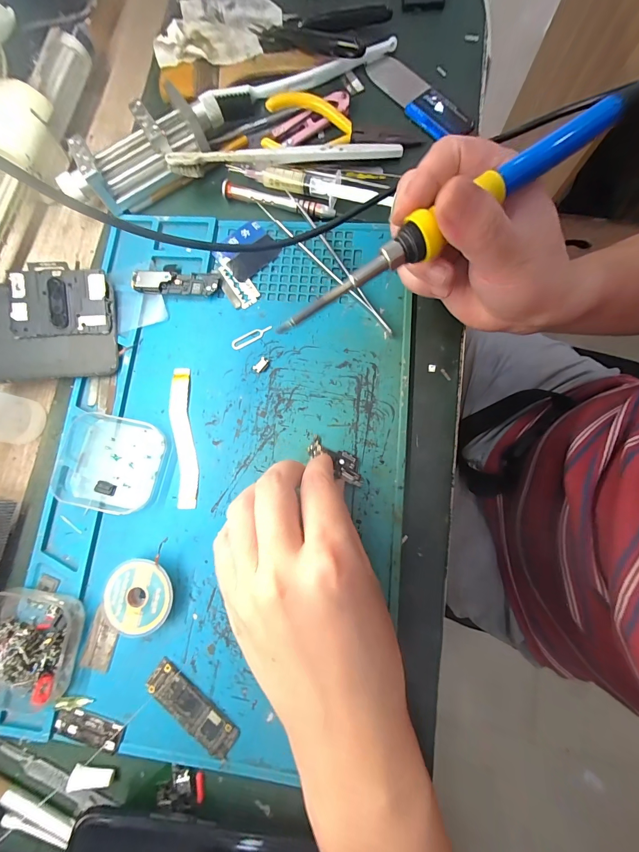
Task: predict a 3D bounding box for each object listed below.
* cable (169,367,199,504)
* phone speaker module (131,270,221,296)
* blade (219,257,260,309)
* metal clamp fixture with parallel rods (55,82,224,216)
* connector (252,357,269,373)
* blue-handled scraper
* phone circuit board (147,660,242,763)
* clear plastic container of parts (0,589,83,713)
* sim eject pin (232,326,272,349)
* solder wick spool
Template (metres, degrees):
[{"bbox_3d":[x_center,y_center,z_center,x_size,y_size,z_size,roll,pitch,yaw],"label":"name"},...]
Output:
[{"bbox_3d":[-0.099,0.007,0.234,0.018,0.004,0.102,-9,80,0],"label":"cable"},{"bbox_3d":[-0.113,-0.112,0.252,0.067,0.007,0.017,3,80,2],"label":"phone speaker module"},{"bbox_3d":[-0.064,-0.115,0.255,0.017,0.004,0.047,-32,80,1],"label":"blade"},{"bbox_3d":[-0.143,-0.223,0.258,0.135,0.032,0.056,-35,81,-5],"label":"metal clamp fixture with parallel rods"},{"bbox_3d":[-0.043,-0.045,0.239,0.007,0.004,0.012,41,83,8],"label":"connector"},{"bbox_3d":[0.083,-0.283,0.277,0.033,0.009,0.108,-35,81,-5],"label":"blue-handled scraper"},{"bbox_3d":[-0.078,0.173,0.199,0.064,0.005,0.020,37,83,7],"label":"phone circuit board"},{"bbox_3d":[-0.189,0.139,0.201,0.068,0.021,0.063,10,80,3],"label":"clear plastic container of parts"},{"bbox_3d":[-0.051,-0.068,0.244,0.033,0.004,0.009,-27,80,-4],"label":"sim eject pin"},{"bbox_3d":[-0.116,0.110,0.209,0.046,0.012,0.044,0,80,1],"label":"solder wick spool"}]

